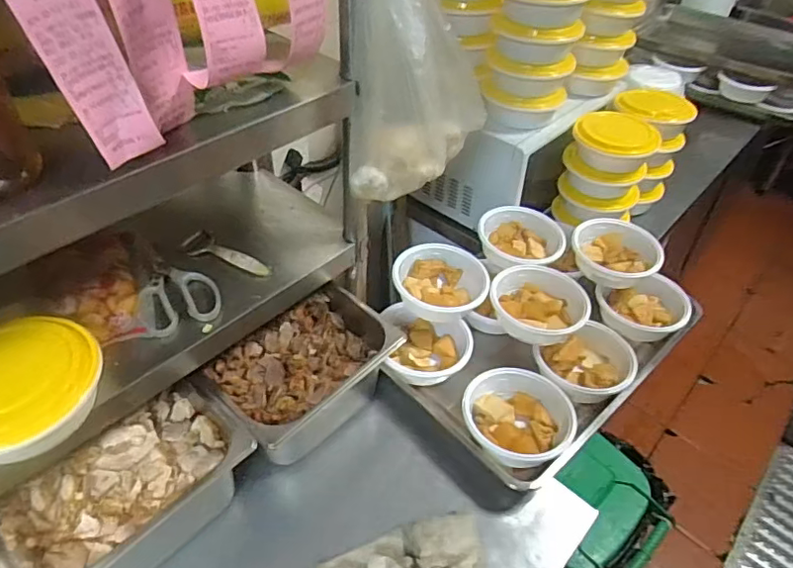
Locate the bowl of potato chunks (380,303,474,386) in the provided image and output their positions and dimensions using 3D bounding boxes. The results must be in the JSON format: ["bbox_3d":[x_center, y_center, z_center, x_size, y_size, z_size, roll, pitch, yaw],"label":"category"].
[{"bbox_3d":[0.049,0.108,0.966,0.155,0.067,0.146,2,44,-2],"label":"bowl of potato chunks"}]

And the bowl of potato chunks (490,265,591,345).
[{"bbox_3d":[0.251,0.043,0.987,0.169,0.066,0.152,30,50,23],"label":"bowl of potato chunks"}]

